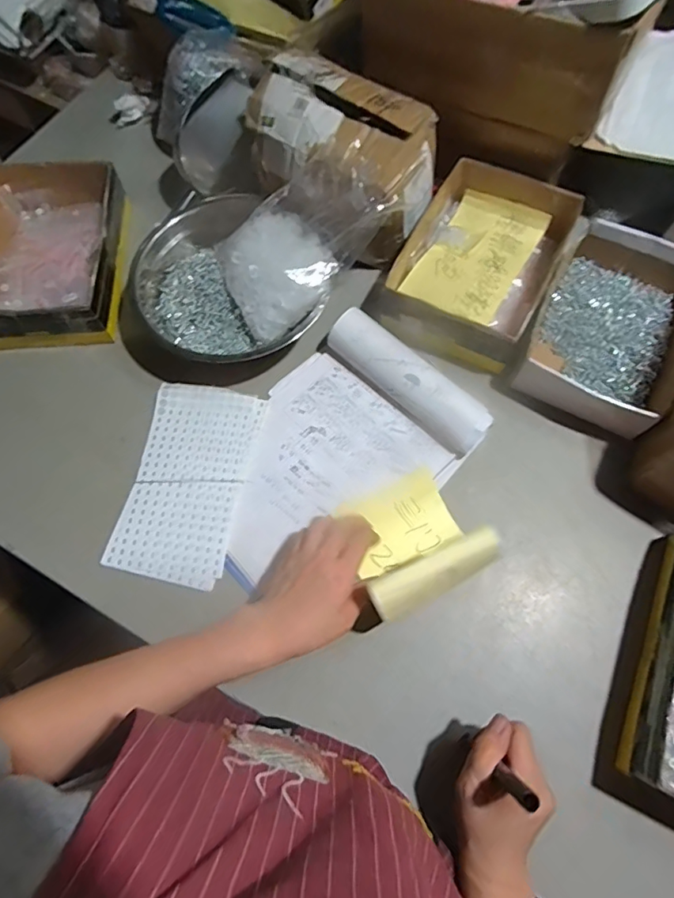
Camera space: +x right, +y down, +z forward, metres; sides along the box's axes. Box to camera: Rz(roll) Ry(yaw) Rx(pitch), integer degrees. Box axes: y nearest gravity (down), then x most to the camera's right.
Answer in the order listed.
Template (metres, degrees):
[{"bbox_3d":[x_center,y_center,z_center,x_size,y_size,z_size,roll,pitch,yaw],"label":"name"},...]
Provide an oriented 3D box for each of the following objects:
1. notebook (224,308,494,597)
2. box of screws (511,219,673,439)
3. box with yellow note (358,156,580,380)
[{"bbox_3d":[-0.013,0.008,0.564,0.308,0.056,0.219,-43,73,-14],"label":"notebook"},{"bbox_3d":[0.341,-0.152,0.610,0.176,0.056,0.261,31,72,13],"label":"box of screws"},{"bbox_3d":[0.179,-0.243,0.634,0.195,0.052,0.259,27,72,12],"label":"box with yellow note"}]

